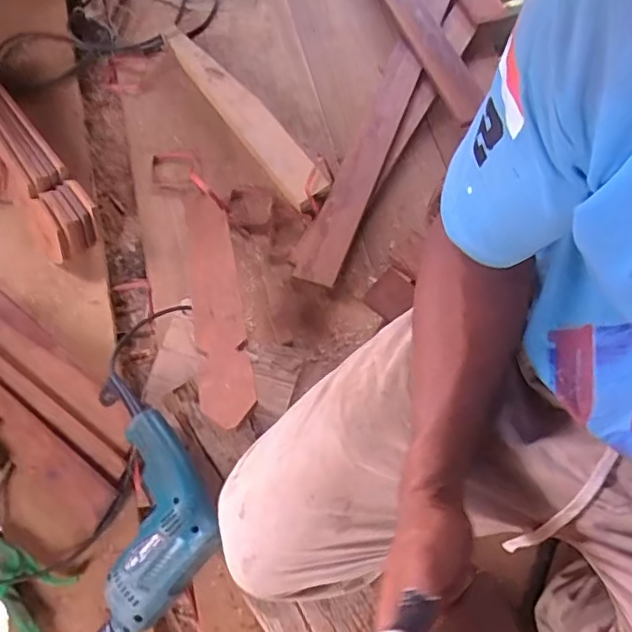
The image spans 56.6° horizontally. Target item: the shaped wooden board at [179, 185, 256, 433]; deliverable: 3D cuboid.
[{"bbox_3d":[-0.142,-0.042,0.815,0.069,0.025,0.469,-12,44,-6],"label":"shaped wooden board"}]

